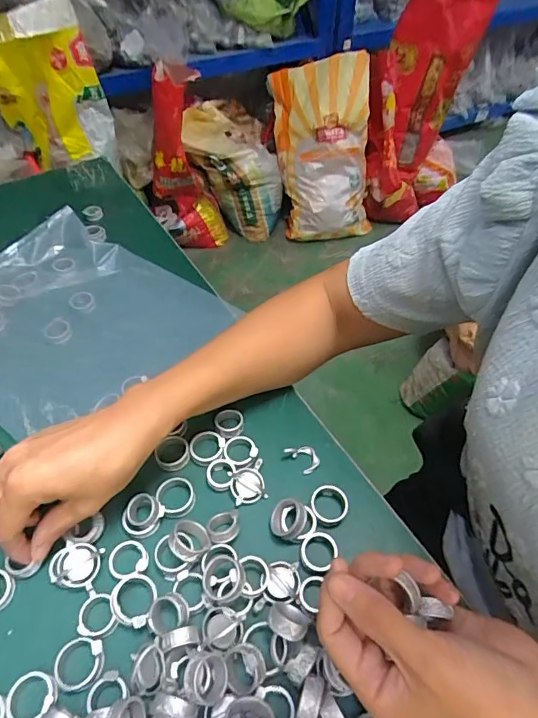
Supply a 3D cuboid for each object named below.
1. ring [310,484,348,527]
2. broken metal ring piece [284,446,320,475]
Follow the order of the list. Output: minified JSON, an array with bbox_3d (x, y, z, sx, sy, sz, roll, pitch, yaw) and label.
[{"bbox_3d":[0.044,0.106,0.326,0.027,0.011,0.027,0,48,1],"label":"ring"},{"bbox_3d":[0.027,0.077,0.354,0.020,0.009,0.025,-28,54,-22],"label":"broken metal ring piece"}]

